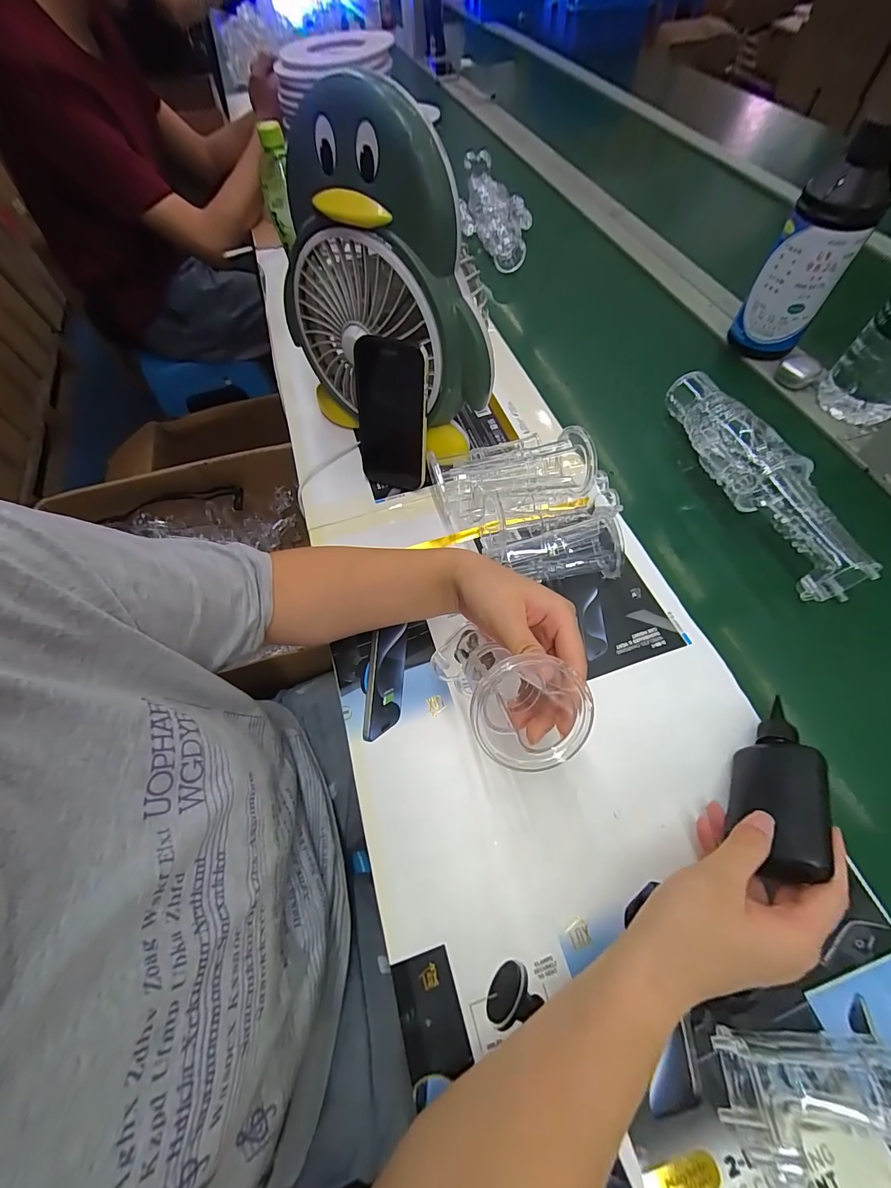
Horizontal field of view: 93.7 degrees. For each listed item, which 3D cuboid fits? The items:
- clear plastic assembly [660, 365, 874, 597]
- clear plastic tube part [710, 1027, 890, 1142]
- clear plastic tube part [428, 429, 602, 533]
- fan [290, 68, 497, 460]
[{"bbox_3d":[0.327,-0.130,0.445,0.073,0.063,0.290,-19,63,-7],"label":"clear plastic assembly"},{"bbox_3d":[0.232,0.274,0.240,0.143,0.047,0.049,-13,61,12],"label":"clear plastic tube part"},{"bbox_3d":[0.066,-0.111,0.435,0.174,0.078,0.064,-9,61,17],"label":"clear plastic tube part"},{"bbox_3d":[-0.066,-0.305,0.435,0.250,0.279,0.118,28,67,16],"label":"fan"}]

